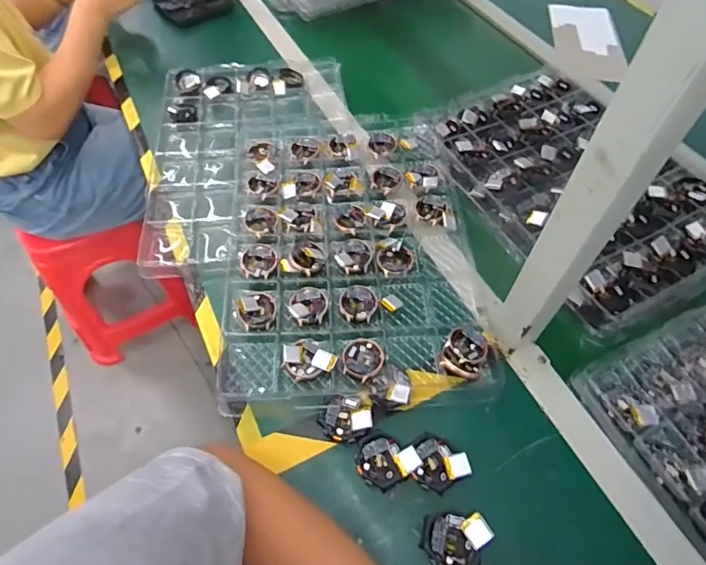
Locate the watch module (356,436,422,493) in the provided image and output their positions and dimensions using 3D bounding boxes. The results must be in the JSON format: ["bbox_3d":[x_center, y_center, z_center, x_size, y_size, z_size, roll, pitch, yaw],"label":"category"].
[{"bbox_3d":[0.032,0.174,0.451,0.055,0.007,0.045,-29,61,-17],"label":"watch module"}]

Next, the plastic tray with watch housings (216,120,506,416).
[{"bbox_3d":[-0.004,-0.058,0.595,0.295,0.030,0.436,-3,57,-1],"label":"plastic tray with watch housings"}]

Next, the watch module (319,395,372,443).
[{"bbox_3d":[-0.006,0.140,0.472,0.051,0.012,0.046,18,59,12],"label":"watch module"}]

